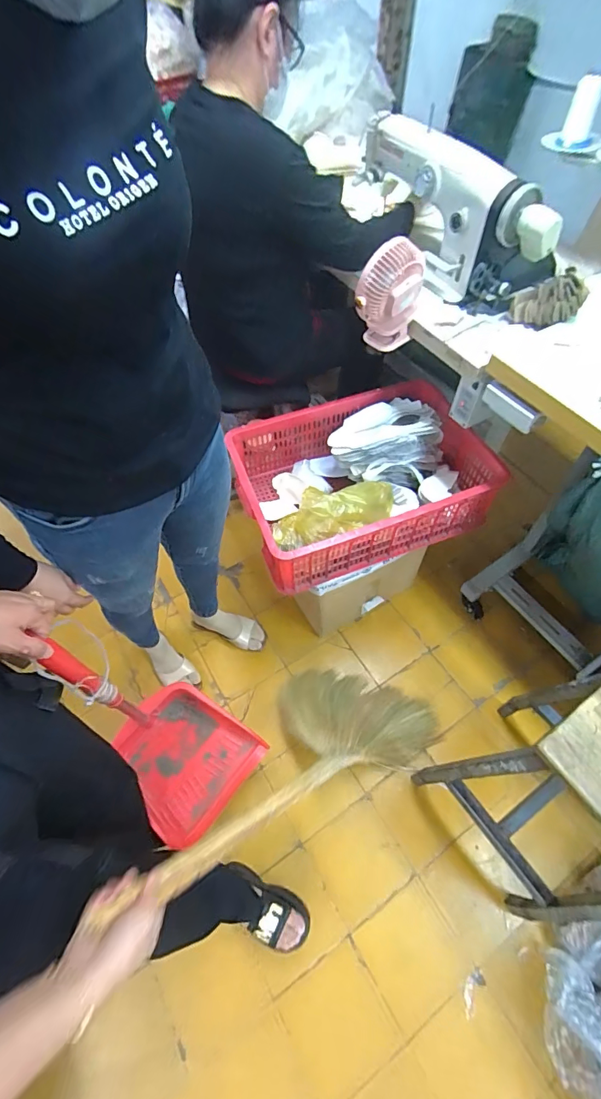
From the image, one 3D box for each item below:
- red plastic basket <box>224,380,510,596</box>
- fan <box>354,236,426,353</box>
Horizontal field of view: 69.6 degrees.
[{"bbox_3d":[0.158,-0.186,1.153,0.604,0.211,0.432,-20,60,-8],"label":"red plastic basket"},{"bbox_3d":[0.181,-0.501,0.903,0.132,0.204,0.081,6,60,7],"label":"fan"}]

